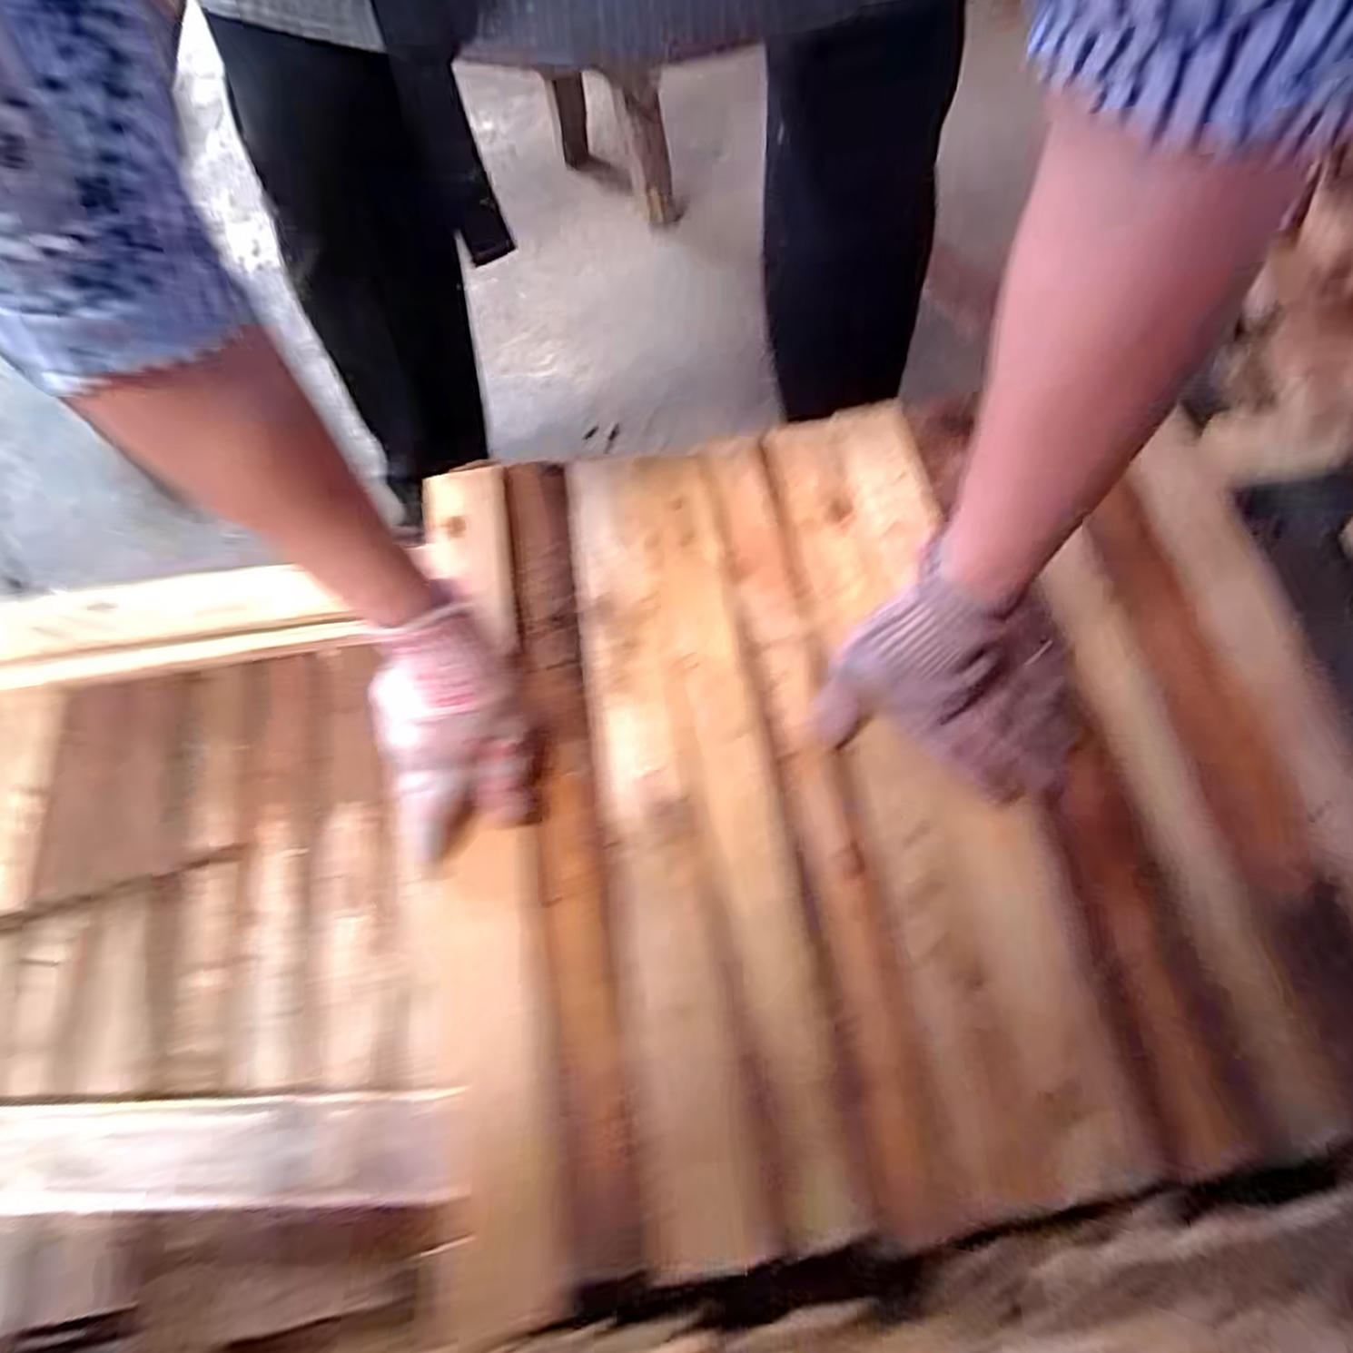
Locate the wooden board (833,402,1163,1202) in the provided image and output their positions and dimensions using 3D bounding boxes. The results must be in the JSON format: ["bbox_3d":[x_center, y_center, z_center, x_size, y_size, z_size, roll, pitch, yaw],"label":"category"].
[{"bbox_3d":[0.164,0.030,0.454,0.108,0.012,0.489,-6,68,-2],"label":"wooden board"}]

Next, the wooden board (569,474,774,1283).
[{"bbox_3d":[-0.017,0.067,0.447,0.063,0.008,0.484,-8,68,-2],"label":"wooden board"}]

